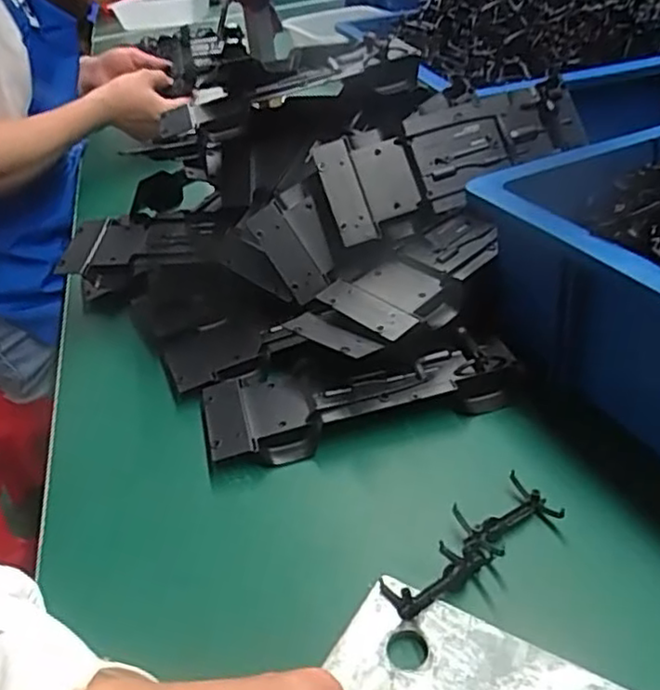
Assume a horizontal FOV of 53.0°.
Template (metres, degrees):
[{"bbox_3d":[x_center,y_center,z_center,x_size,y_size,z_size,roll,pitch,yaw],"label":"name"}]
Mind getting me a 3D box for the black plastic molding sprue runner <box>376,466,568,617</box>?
[{"bbox_3d":[0.067,0.097,0.325,0.100,0.016,0.034,-25,39,-23],"label":"black plastic molding sprue runner"}]

